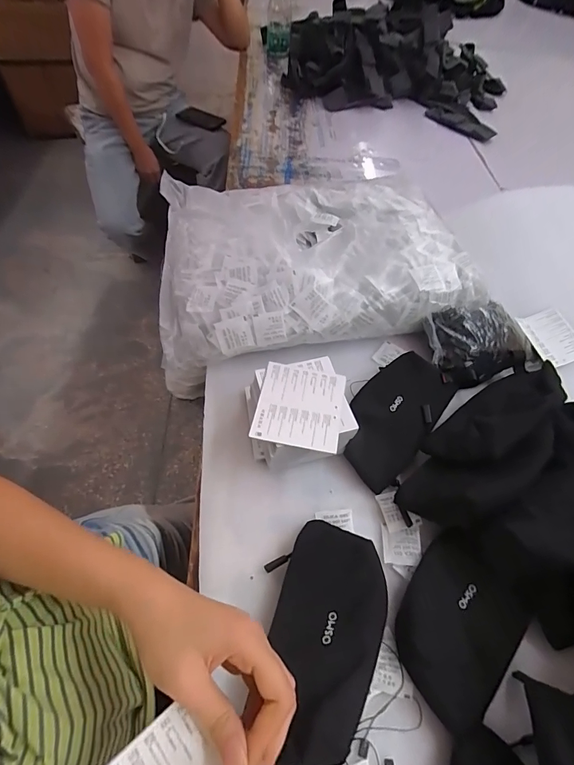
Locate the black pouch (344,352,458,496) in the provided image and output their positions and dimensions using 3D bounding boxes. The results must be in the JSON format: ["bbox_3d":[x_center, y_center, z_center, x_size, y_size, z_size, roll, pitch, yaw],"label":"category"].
[{"bbox_3d":[0.131,0.037,0.477,0.095,0.043,0.177,35,59,19],"label":"black pouch"}]

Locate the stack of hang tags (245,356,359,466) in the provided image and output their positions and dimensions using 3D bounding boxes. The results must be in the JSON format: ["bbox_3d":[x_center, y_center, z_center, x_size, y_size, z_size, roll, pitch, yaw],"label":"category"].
[{"bbox_3d":[0.011,0.041,0.450,0.108,0.071,0.113,-4,55,-8],"label":"stack of hang tags"}]

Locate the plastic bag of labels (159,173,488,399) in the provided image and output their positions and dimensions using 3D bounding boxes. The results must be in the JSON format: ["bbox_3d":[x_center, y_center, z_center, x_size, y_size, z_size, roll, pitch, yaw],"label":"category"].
[{"bbox_3d":[0.008,-0.199,0.606,0.444,0.098,0.361,-12,56,-13],"label":"plastic bag of labels"}]

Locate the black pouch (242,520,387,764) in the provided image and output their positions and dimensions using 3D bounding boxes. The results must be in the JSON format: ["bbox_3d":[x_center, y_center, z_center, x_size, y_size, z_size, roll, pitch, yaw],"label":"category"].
[{"bbox_3d":[0.028,0.207,0.336,0.099,0.061,0.179,13,55,4],"label":"black pouch"}]

